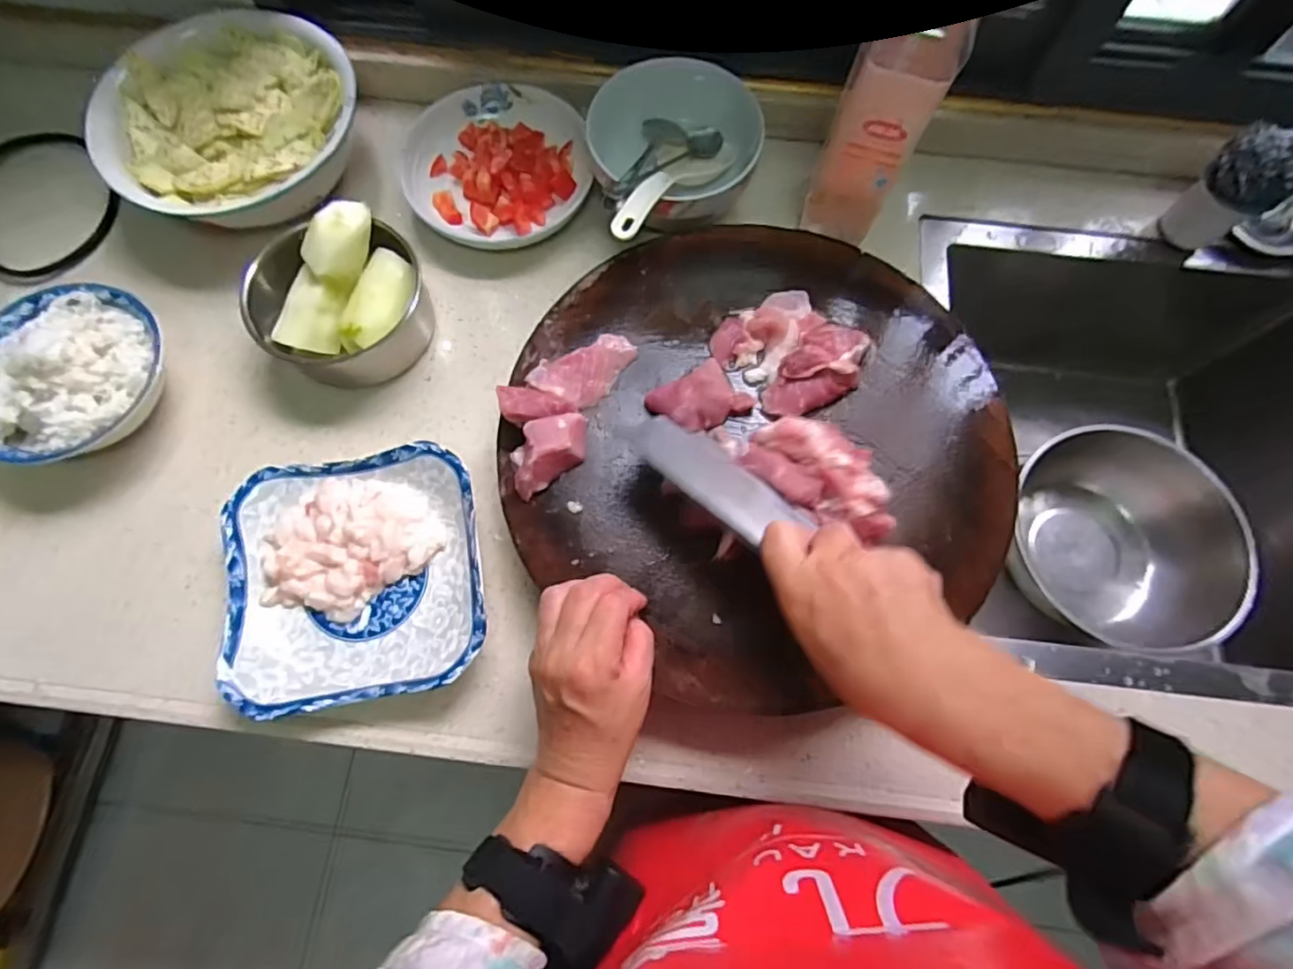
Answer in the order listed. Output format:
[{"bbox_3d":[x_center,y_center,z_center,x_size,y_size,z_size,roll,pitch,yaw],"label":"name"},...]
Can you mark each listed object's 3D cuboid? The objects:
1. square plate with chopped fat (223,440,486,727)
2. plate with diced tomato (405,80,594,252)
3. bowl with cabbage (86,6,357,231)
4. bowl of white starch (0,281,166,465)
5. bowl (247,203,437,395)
[{"bbox_3d":[-0.211,0.067,0.439,0.176,0.037,0.173,-11,73,-3],"label":"square plate with chopped fat"},{"bbox_3d":[-0.137,-0.302,0.564,0.162,0.028,0.165,-8,73,-3],"label":"plate with diced tomato"},{"bbox_3d":[-0.368,-0.323,0.542,0.197,0.065,0.212,0,73,0],"label":"bowl with cabbage"},{"bbox_3d":[-0.453,-0.087,0.463,0.131,0.073,0.144,0,73,0],"label":"bowl of white starch"},{"bbox_3d":[-0.246,-0.150,0.489,0.114,0.078,0.129,30,75,9],"label":"bowl"}]

